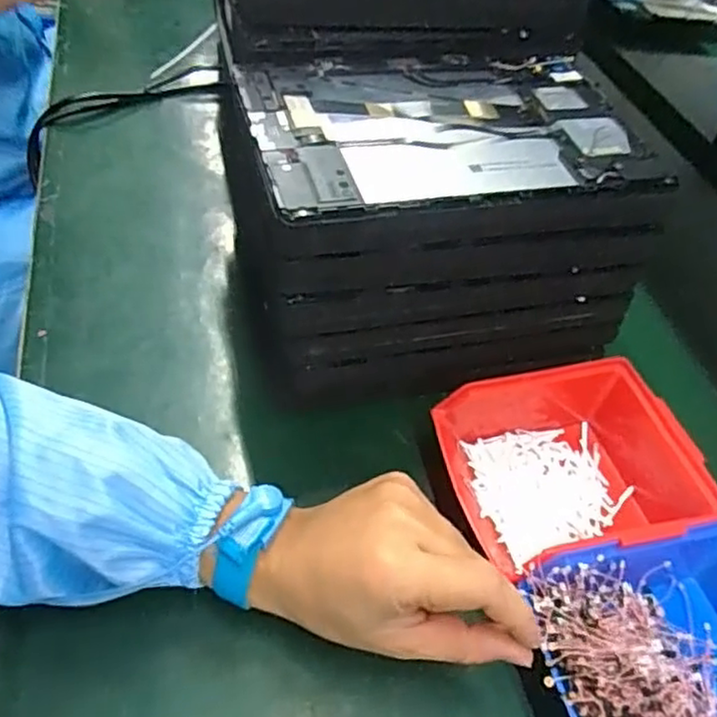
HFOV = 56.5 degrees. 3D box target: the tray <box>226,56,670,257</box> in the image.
[{"bbox_3d":[0.055,-0.136,0.414,0.244,0.038,0.154,-6,50,-15],"label":"tray"}]

